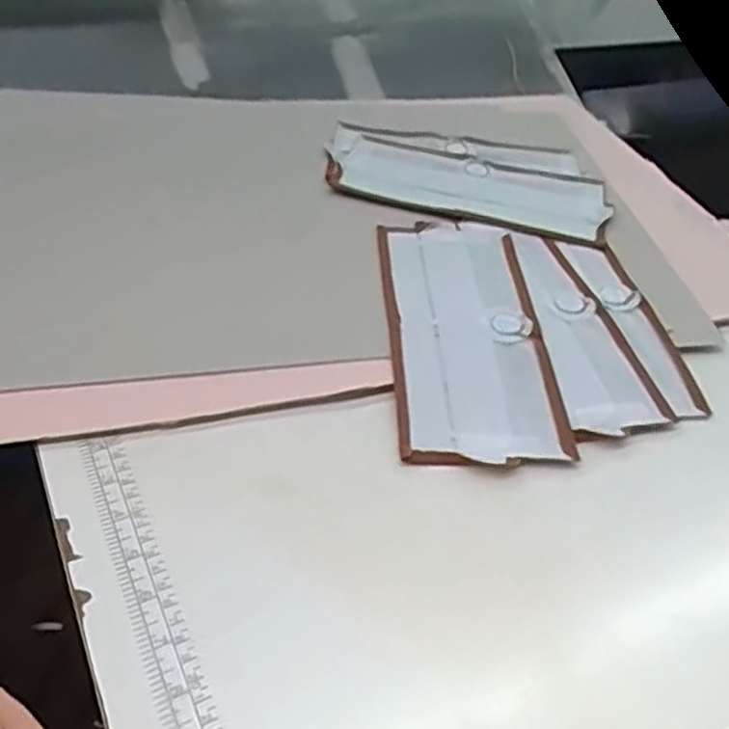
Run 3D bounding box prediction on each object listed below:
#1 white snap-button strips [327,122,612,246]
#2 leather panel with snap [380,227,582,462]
[{"bbox_3d":[0.089,-0.167,0.657,0.238,0.016,0.146,6,44,1],"label":"white snap-button strips"},{"bbox_3d":[0.069,-0.030,0.512,0.102,0.008,0.232,1,44,-5],"label":"leather panel with snap"}]

